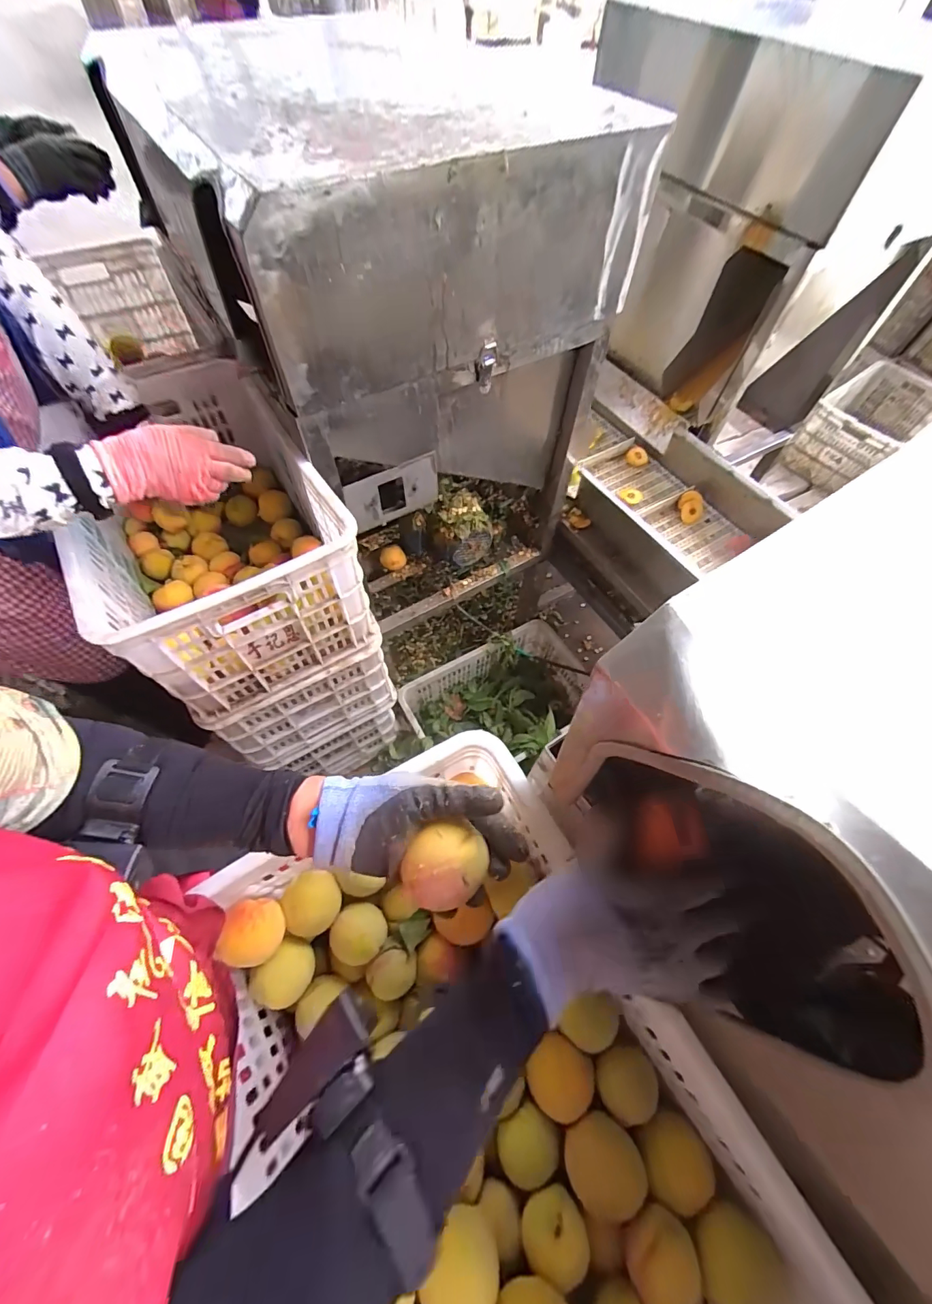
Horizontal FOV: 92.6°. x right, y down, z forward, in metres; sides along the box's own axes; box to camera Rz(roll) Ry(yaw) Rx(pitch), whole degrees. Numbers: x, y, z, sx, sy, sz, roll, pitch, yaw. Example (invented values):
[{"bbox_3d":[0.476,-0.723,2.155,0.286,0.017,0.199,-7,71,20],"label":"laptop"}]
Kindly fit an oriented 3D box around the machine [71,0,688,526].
[{"bbox_3d":[-0.111,-0.614,0.814,0.606,0.517,0.474,-30,67,-17],"label":"machine"}]

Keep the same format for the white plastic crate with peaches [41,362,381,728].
[{"bbox_3d":[-0.435,-0.209,0.783,0.343,0.284,0.531,-29,67,-17],"label":"white plastic crate with peaches"}]

